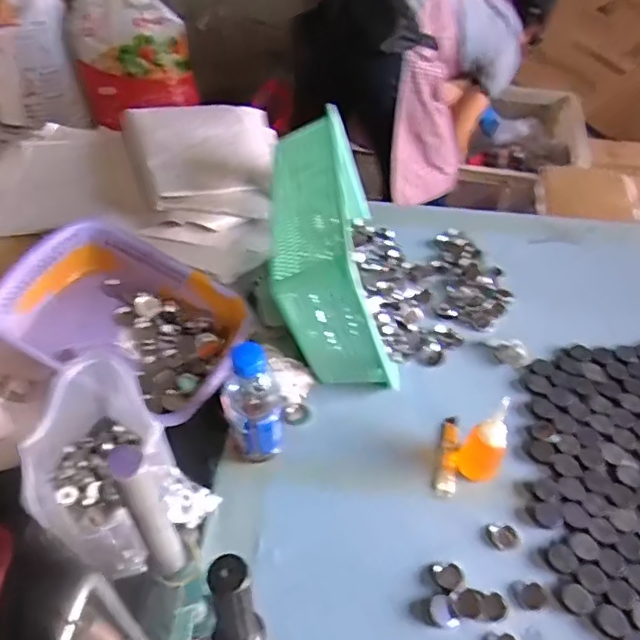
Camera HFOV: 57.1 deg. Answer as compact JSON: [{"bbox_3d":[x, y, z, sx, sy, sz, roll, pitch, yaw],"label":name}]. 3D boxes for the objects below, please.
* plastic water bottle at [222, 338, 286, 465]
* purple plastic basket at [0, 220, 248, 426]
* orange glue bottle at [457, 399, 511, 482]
[{"bbox_3d":[-0.085,0.102,0.767,0.075,0.209,0.085,-6,49,-6],"label":"plastic water bottle"},{"bbox_3d":[-0.296,0.008,0.890,0.338,0.110,0.258,25,53,-4],"label":"purple plastic basket"},{"bbox_3d":[0.220,0.161,0.773,0.057,0.119,0.050,0,48,-2],"label":"orange glue bottle"}]

